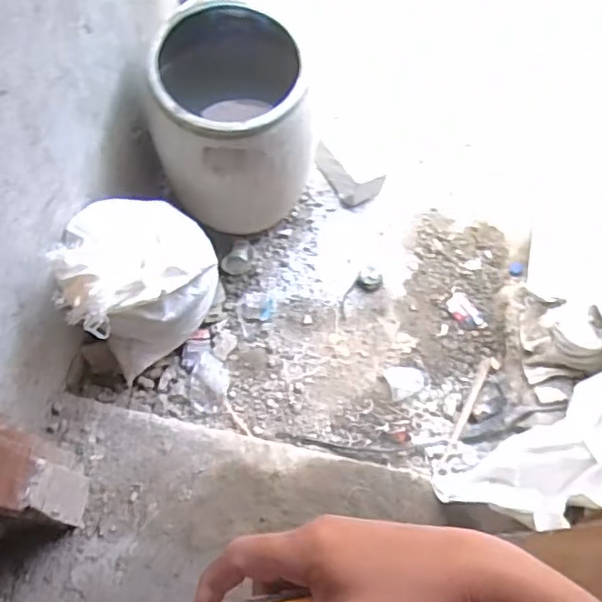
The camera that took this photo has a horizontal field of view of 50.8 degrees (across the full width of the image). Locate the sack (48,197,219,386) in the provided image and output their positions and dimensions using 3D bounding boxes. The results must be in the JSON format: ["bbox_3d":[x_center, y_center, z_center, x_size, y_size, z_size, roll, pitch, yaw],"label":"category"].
[{"bbox_3d":[-0.307,-0.036,1.332,0.301,0.442,0.287,-15,68,-7],"label":"sack"}]

